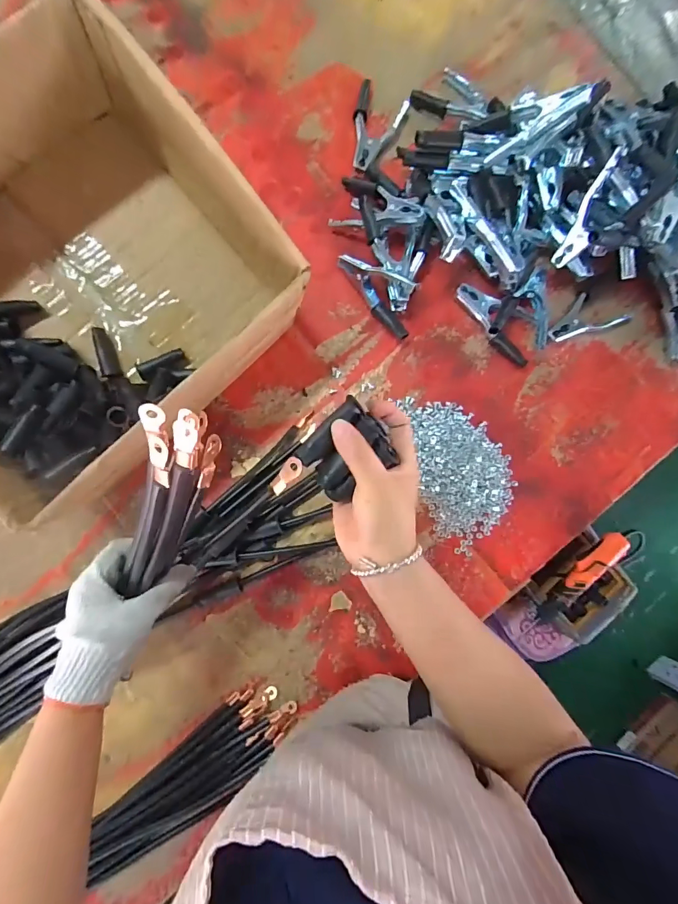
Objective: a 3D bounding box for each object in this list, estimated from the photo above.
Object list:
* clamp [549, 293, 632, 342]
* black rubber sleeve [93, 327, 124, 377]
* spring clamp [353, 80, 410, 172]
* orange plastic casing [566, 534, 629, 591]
[{"bbox_3d":[0.366,-0.203,0.612,0.126,0.031,0.058,-15,85,-6],"label":"clamp"},{"bbox_3d":[-0.295,-0.127,0.525,0.020,0.017,0.064,-14,85,-6],"label":"black rubber sleeve"},{"bbox_3d":[0.046,-0.492,0.624,0.077,0.035,0.152,24,82,-1],"label":"spring clamp"},{"bbox_3d":[0.511,0.219,0.814,0.139,0.036,0.042,-36,87,-7],"label":"orange plastic casing"}]

